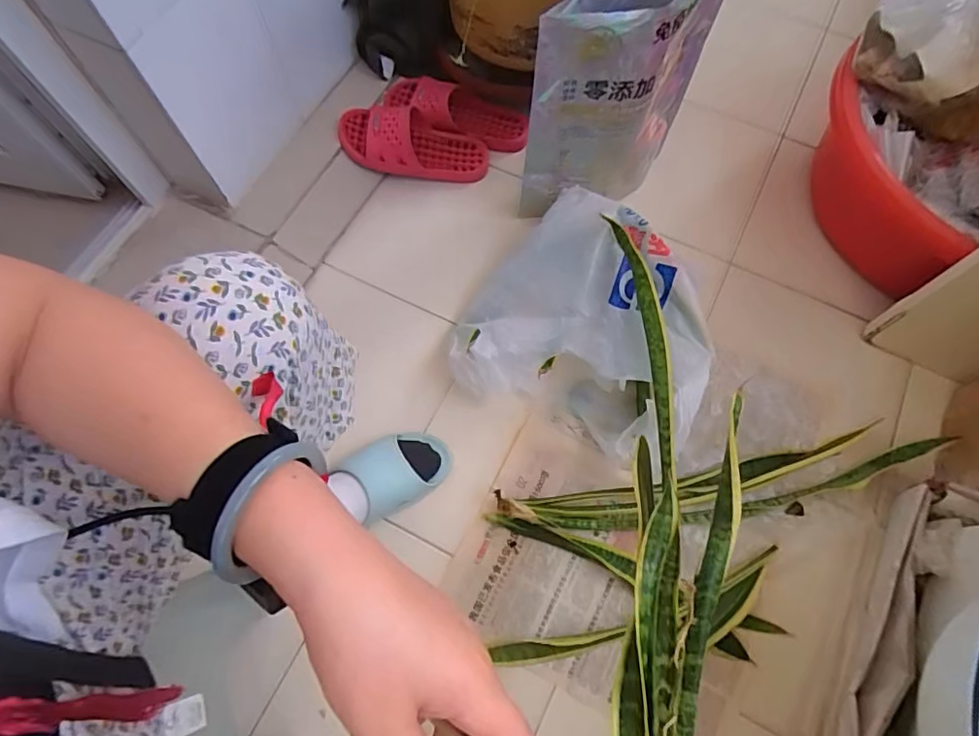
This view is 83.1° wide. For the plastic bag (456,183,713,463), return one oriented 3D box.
[{"bbox_3d":[0.144,-0.065,0.778,0.319,0.123,0.310,27,73,9],"label":"plastic bag"}]

